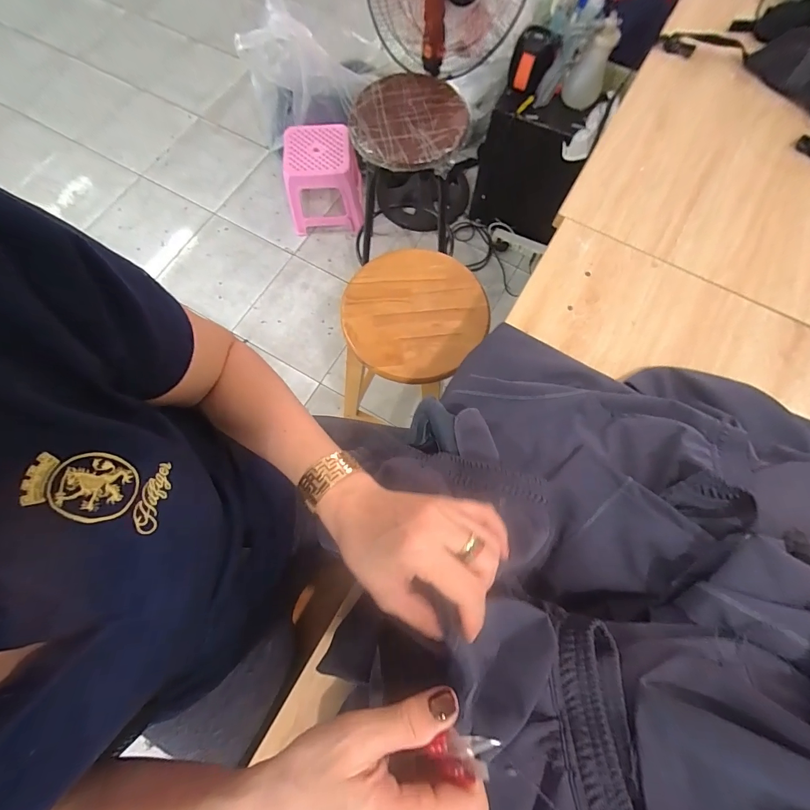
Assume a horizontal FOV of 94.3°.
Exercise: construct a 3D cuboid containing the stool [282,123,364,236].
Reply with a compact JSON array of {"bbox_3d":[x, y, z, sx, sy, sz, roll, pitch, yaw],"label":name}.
[{"bbox_3d":[-0.313,-0.860,1.459,0.278,0.268,0.271,-4,73,-1],"label":"stool"}]

